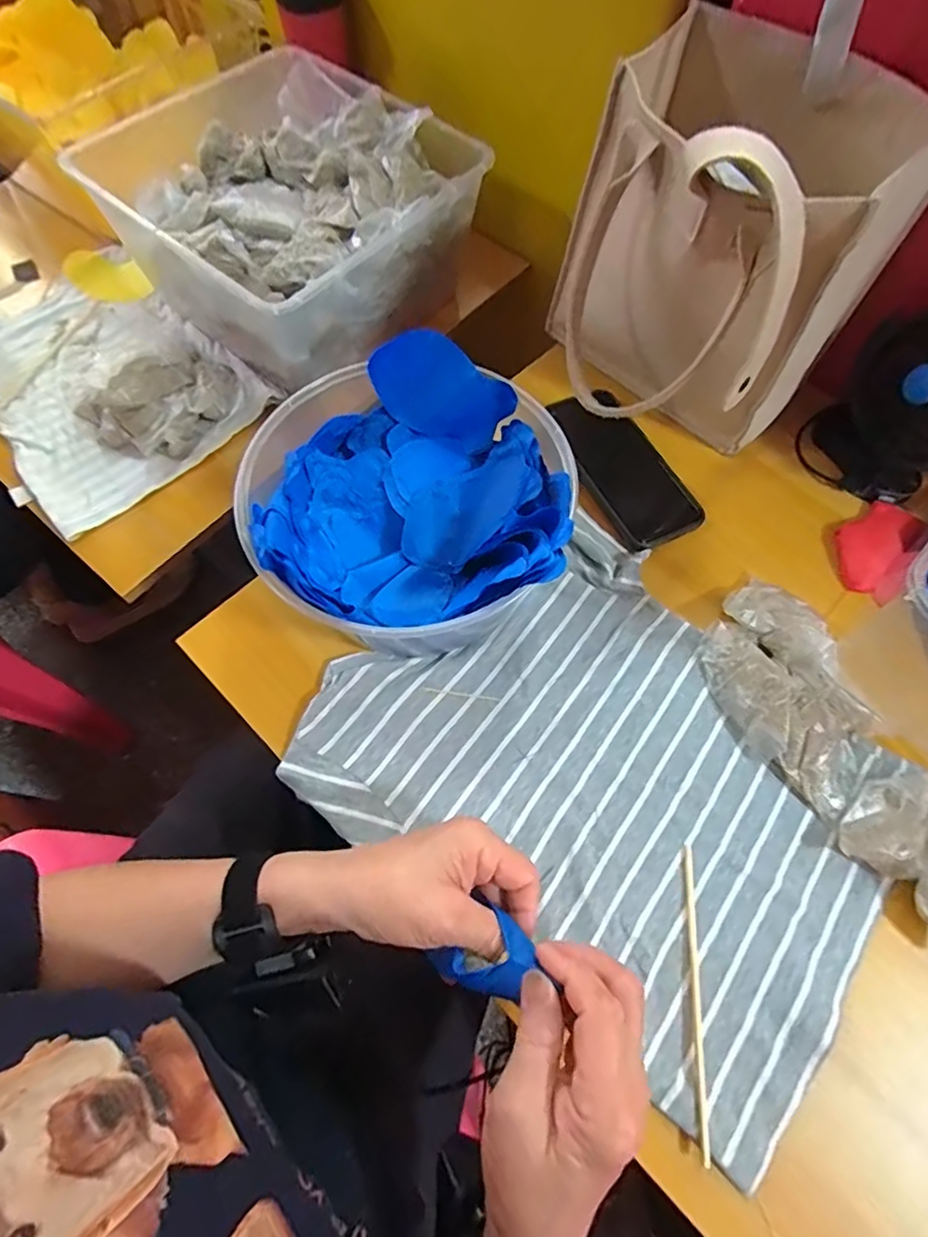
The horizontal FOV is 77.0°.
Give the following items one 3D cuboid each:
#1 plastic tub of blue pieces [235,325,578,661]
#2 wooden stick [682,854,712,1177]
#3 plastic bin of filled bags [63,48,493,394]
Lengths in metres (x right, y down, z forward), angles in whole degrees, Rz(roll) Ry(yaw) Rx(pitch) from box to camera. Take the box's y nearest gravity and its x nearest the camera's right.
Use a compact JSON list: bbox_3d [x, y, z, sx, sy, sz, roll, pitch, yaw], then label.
[{"bbox_3d":[-0.036,-0.077,0.430,0.206,0.118,0.213,0,66,-1],"label":"plastic tub of blue pieces"},{"bbox_3d":[0.144,0.229,0.360,0.008,0.007,0.163,6,66,1],"label":"wooden stick"},{"bbox_3d":[-0.181,-0.412,0.614,0.295,0.146,0.341,-41,73,-18],"label":"plastic bin of filled bags"}]

